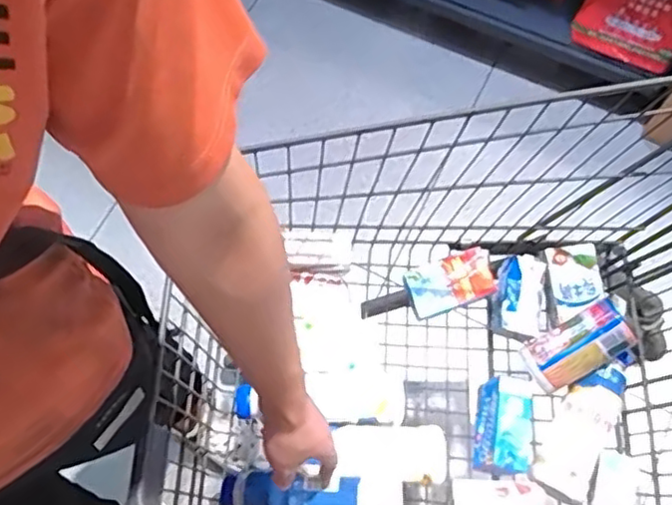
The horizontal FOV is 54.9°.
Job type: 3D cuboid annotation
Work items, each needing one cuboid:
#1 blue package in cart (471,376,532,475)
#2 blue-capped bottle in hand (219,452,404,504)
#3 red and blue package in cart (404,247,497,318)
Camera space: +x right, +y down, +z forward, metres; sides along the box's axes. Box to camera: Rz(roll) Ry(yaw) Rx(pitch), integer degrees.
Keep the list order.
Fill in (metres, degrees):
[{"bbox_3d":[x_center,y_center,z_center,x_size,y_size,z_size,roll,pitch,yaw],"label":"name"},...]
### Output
[{"bbox_3d":[0.208,0.210,0.788,0.070,0.063,0.113,9,68,5],"label":"blue package in cart"},{"bbox_3d":[-0.029,0.266,0.715,0.200,0.073,0.073,-3,68,7],"label":"blue-capped bottle in hand"},{"bbox_3d":[0.152,0.038,0.855,0.114,0.038,0.065,-19,68,-6],"label":"red and blue package in cart"}]

